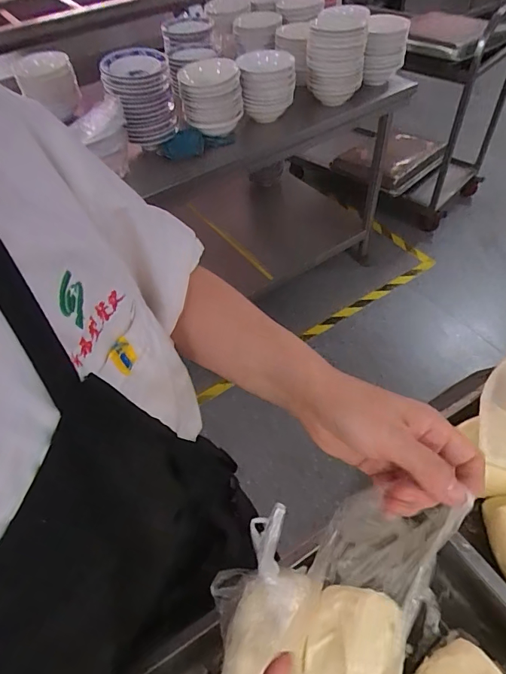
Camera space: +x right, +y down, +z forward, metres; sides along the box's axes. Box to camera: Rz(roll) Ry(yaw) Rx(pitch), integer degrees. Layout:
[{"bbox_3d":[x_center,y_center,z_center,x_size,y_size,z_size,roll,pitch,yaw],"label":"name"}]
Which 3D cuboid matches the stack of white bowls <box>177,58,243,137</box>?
[{"bbox_3d":[-0.124,-0.723,1.348,0.178,0.166,0.182,-3,50,2],"label":"stack of white bowls"}]

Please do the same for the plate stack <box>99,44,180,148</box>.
[{"bbox_3d":[-0.324,-0.695,1.296,0.180,0.202,0.152,-13,51,-7],"label":"plate stack"}]

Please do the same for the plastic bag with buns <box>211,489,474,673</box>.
[{"bbox_3d":[0.054,0.219,0.358,0.164,0.135,0.196,24,53,19],"label":"plastic bag with buns"}]

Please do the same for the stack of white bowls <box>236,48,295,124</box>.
[{"bbox_3d":[0.041,-0.795,1.420,0.168,0.174,0.203,-2,50,3],"label":"stack of white bowls"}]

